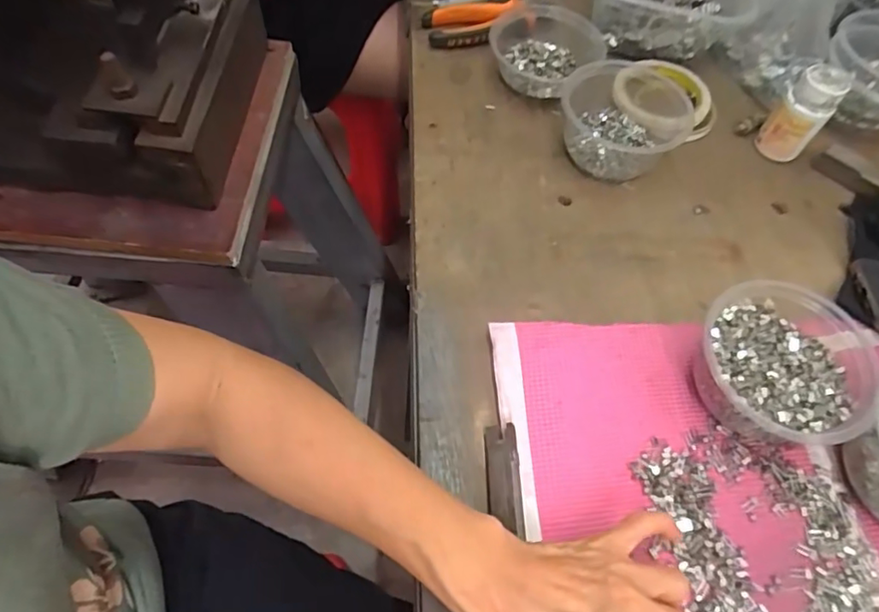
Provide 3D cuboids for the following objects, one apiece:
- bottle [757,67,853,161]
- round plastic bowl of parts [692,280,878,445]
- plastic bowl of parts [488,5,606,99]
[{"bbox_3d":[0.342,-0.181,0.541,0.045,0.084,0.042,38,64,17],"label":"bottle"},{"bbox_3d":[0.239,0.040,0.406,0.108,0.064,0.118,2,60,-3],"label":"round plastic bowl of parts"},{"bbox_3d":[0.105,-0.259,0.579,0.114,0.055,0.121,2,60,-3],"label":"plastic bowl of parts"}]

